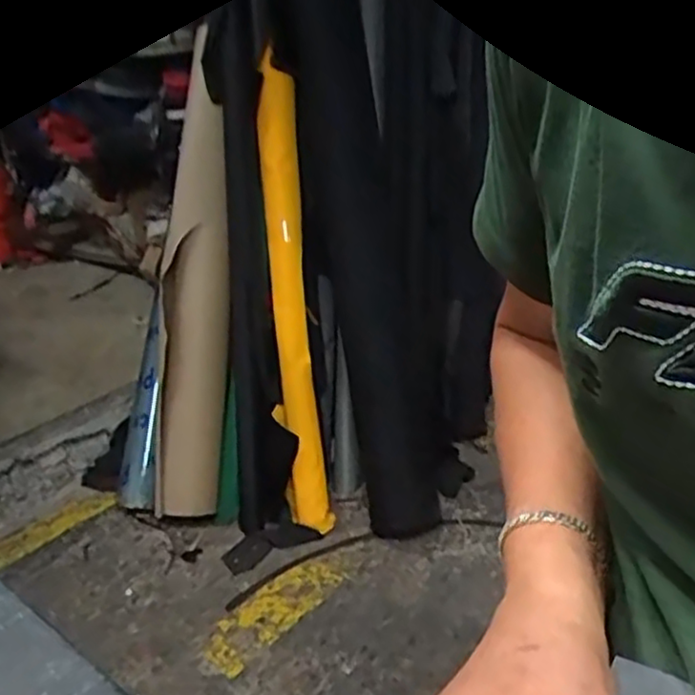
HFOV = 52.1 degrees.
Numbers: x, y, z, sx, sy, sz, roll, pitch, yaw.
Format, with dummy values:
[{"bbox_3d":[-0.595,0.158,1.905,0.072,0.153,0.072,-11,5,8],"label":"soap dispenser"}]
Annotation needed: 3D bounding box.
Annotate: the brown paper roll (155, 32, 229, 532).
[{"bbox_3d":[-0.375,-0.189,1.768,0.148,1.177,0.171,1,-3,11],"label":"brown paper roll"}]

